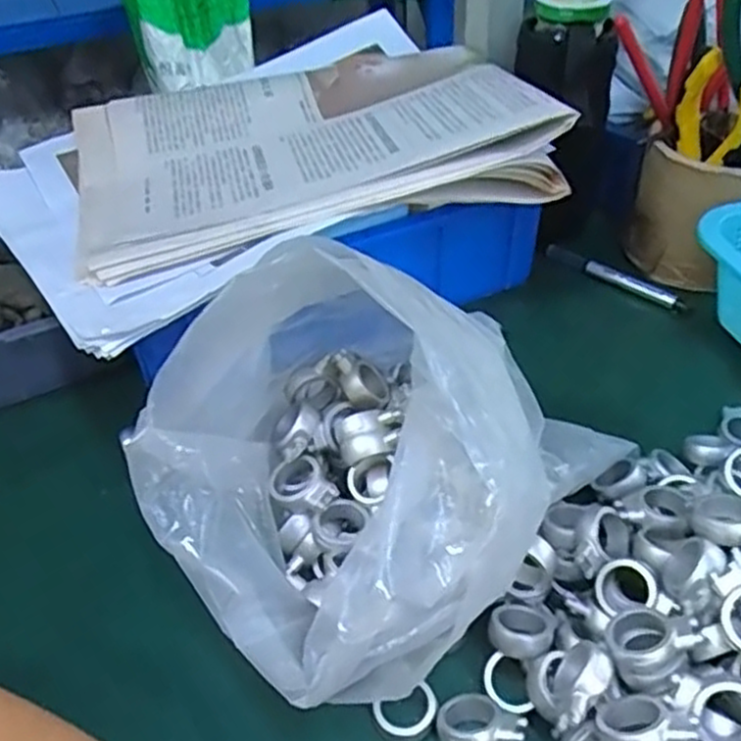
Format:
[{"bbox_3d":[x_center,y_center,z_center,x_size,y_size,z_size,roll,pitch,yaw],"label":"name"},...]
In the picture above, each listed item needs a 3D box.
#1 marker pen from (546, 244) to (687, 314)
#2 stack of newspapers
[{"bbox_3d":[0.173,-0.067,0.527,0.104,0.011,0.017,28,50,32],"label":"marker pen"},{"bbox_3d":[-0.047,-0.149,0.470,0.277,0.044,0.200,-13,41,-10],"label":"stack of newspapers"}]

